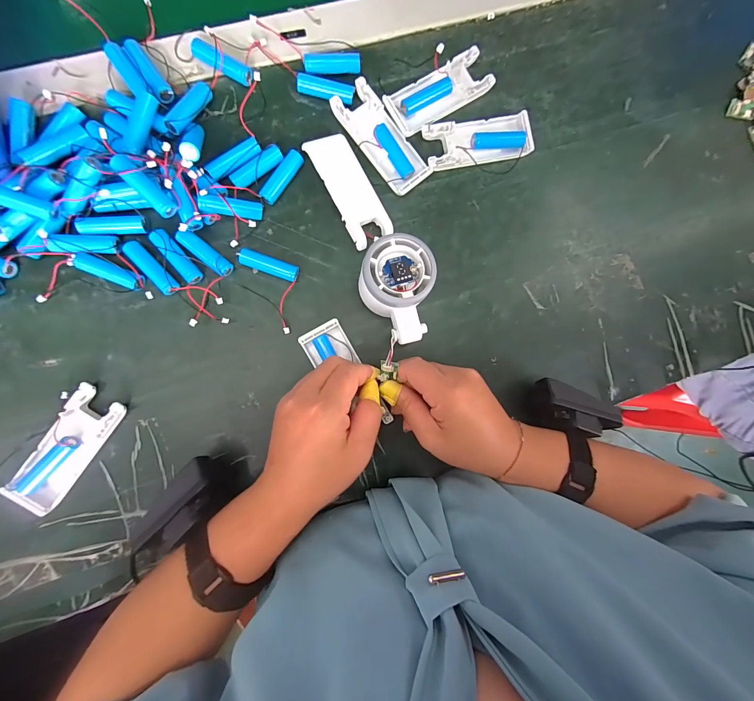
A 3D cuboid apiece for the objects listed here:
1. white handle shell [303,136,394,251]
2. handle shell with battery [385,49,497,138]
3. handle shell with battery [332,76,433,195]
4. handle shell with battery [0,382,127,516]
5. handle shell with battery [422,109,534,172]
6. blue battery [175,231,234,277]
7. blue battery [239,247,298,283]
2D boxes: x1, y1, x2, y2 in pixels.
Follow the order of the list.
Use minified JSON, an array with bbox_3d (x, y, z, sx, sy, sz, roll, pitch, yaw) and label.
[{"bbox_3d":[-0.025,-0.146,0.297,0.039,0.015,0.102,-28,93,-6],"label":"white handle shell"},{"bbox_3d":[0.059,-0.243,0.307,0.102,0.011,0.040,-33,94,-6],"label":"handle shell with battery"},{"bbox_3d":[0.006,-0.196,0.300,0.041,0.011,0.103,-40,94,-5],"label":"handle shell with battery"},{"bbox_3d":[-0.255,0.080,0.268,0.038,0.014,0.101,35,86,-5],"label":"handle shell with battery"},{"bbox_3d":[0.097,-0.201,0.312,0.104,0.012,0.043,-13,91,-6],"label":"handle shell with battery"},{"bbox_3d":[-0.149,-0.084,0.283,0.049,0.014,0.014,37,86,-5],"label":"blue battery"},{"bbox_3d":[-0.096,-0.076,0.291,0.051,0.013,0.015,18,88,-6],"label":"blue battery"}]

